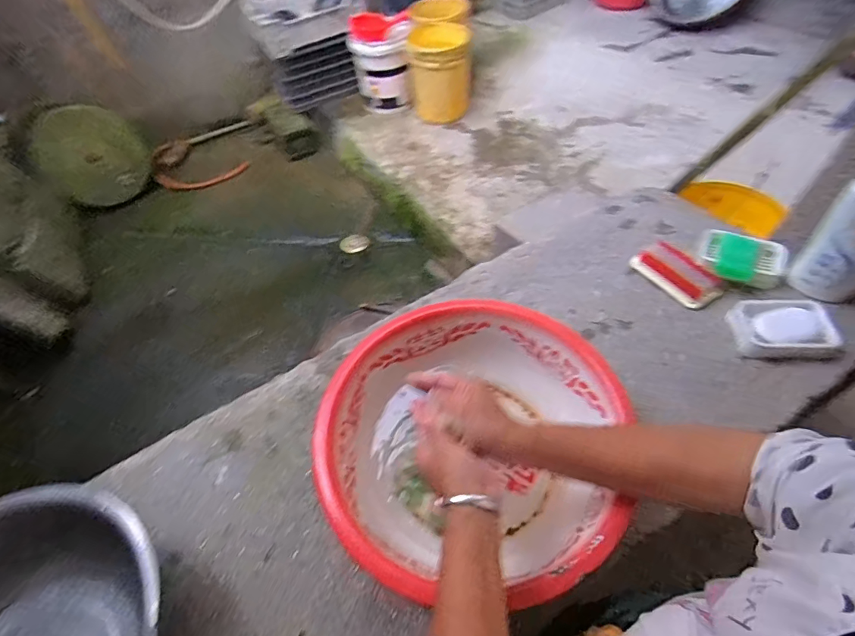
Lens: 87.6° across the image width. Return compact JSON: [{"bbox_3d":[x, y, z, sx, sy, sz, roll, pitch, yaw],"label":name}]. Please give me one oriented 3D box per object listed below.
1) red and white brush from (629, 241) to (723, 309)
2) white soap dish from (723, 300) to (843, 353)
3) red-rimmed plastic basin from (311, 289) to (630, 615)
[{"bbox_3d":[0.409,-0.074,0.730,0.062,0.032,0.133,-30,58,-16],"label":"red and white brush"},{"bbox_3d":[0.510,0.015,0.644,0.126,0.030,0.086,6,55,9],"label":"white soap dish"},{"bbox_3d":[0.055,0.143,0.541,0.319,0.116,0.340,-2,55,3],"label":"red-rimmed plastic basin"}]

